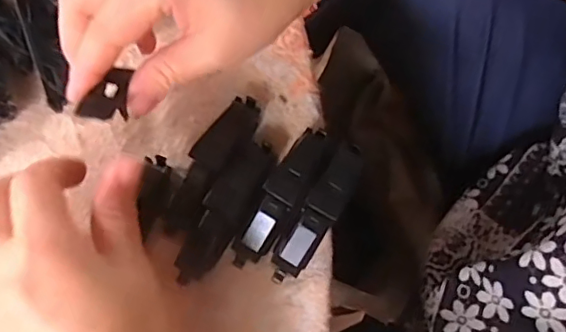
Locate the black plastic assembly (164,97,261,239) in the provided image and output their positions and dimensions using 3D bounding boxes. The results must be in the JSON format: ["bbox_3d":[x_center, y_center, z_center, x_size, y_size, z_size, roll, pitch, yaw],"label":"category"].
[{"bbox_3d":[-0.037,-0.001,0.291,0.020,0.021,0.081,29,75,7],"label":"black plastic assembly"}]

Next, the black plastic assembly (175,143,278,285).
[{"bbox_3d":[-0.029,0.023,0.284,0.021,0.019,0.081,30,75,7],"label":"black plastic assembly"}]

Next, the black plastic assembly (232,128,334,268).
[{"bbox_3d":[-0.001,0.015,0.287,0.019,0.020,0.081,30,75,7],"label":"black plastic assembly"}]

